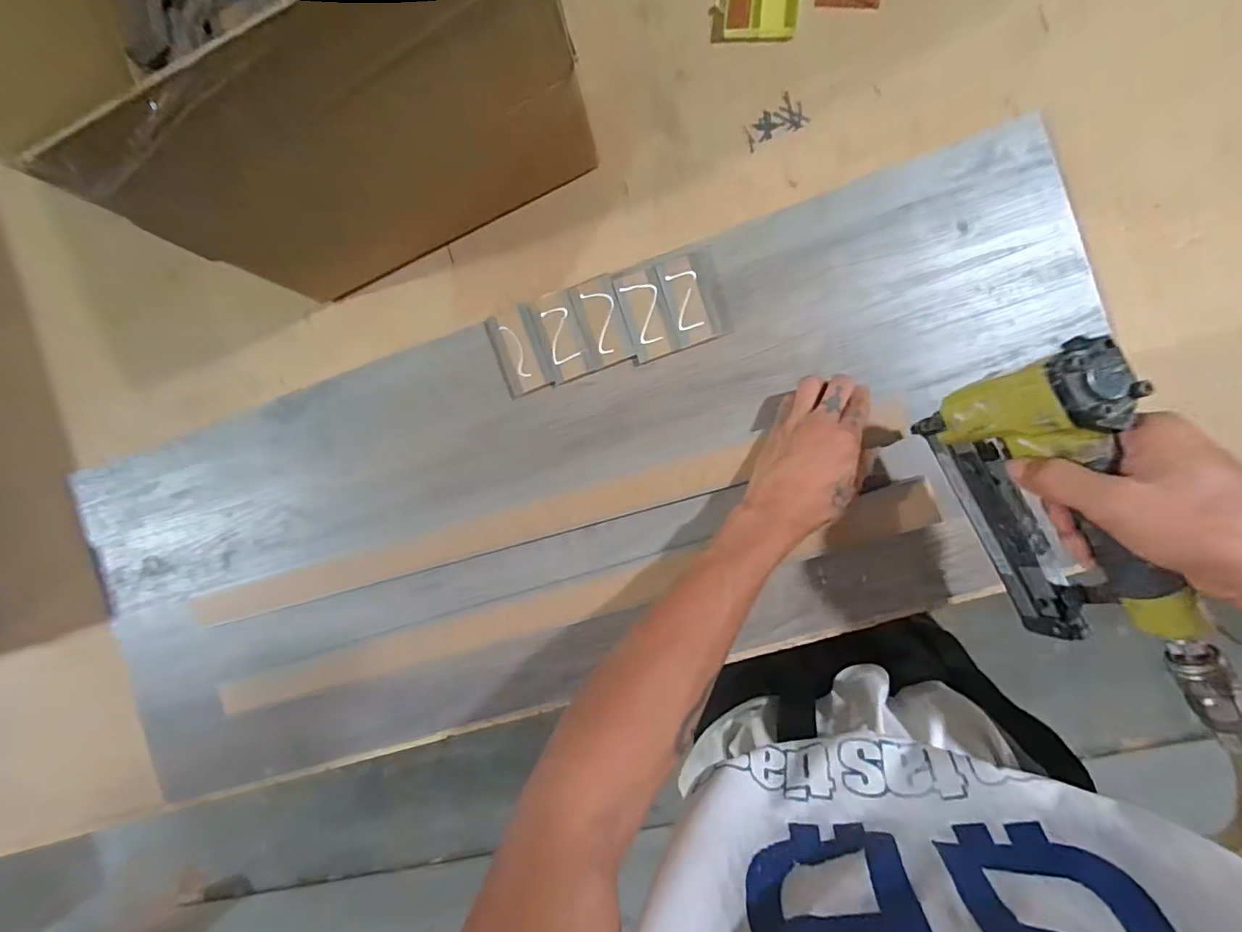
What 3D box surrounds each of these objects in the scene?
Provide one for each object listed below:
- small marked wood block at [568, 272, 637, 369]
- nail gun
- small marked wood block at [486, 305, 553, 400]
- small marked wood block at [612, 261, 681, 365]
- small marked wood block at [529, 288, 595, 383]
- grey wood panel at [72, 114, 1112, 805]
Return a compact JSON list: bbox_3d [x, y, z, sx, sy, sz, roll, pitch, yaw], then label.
[{"bbox_3d":[-0.019,-0.131,0.480,0.042,0.004,0.078,-17,91,8],"label":"small marked wood block"},{"bbox_3d":[0.277,0.025,0.330,0.058,0.121,0.186,-27,88,7],"label":"nail gun"},{"bbox_3d":[-0.095,-0.107,0.490,0.044,0.004,0.081,-21,90,8],"label":"small marked wood block"},{"bbox_3d":[0.023,-0.137,0.475,0.040,0.006,0.083,-17,91,8],"label":"small marked wood block"},{"bbox_3d":[-0.055,-0.120,0.486,0.040,0.007,0.081,-18,91,8],"label":"small marked wood block"},{"bbox_3d":[-0.047,0.032,0.491,0.951,0.034,0.373,-21,88,6],"label":"grey wood panel"}]

